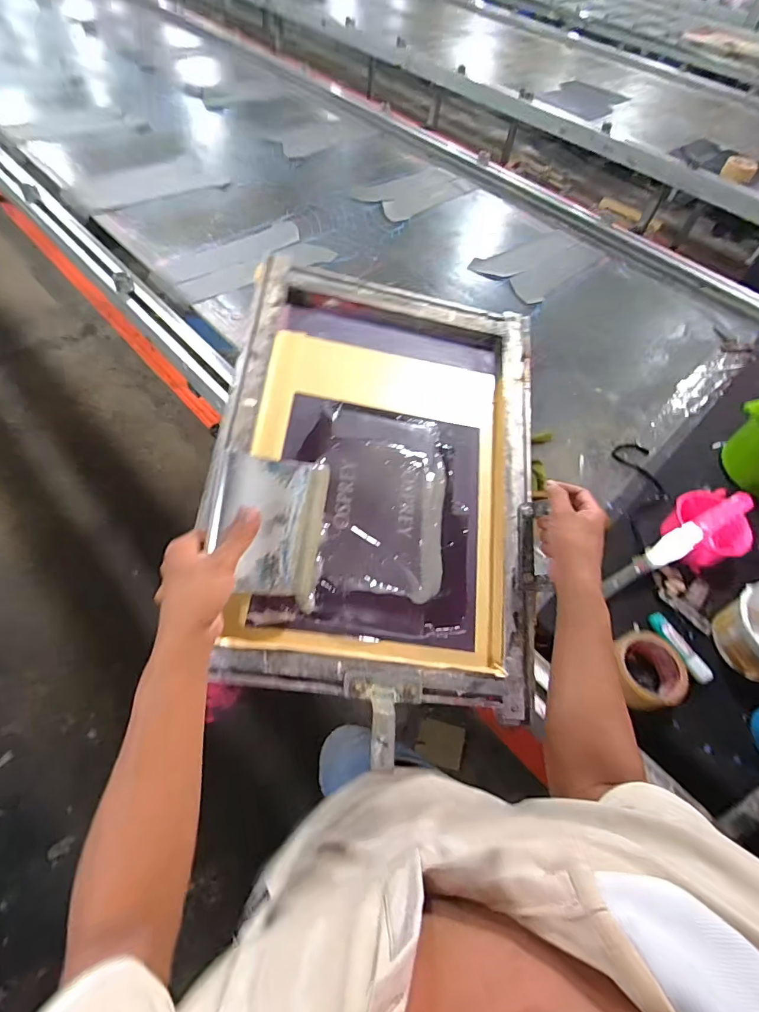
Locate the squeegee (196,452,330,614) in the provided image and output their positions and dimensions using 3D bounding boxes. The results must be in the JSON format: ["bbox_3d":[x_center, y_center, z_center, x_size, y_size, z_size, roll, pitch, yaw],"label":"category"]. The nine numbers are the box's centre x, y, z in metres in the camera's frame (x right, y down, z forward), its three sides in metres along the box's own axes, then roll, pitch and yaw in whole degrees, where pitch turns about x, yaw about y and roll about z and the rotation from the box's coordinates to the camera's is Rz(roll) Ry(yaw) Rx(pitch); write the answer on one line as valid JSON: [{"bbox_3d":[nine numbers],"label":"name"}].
[{"bbox_3d":[-0.116,0.031,0.464,0.125,0.030,0.158,4,93,-31],"label":"squeegee"}]

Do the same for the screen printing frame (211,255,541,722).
[{"bbox_3d":[0.006,-0.051,0.581,0.390,0.047,0.548,9,68,-8],"label":"screen printing frame"}]

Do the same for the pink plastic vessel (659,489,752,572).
[{"bbox_3d":[0.544,0.034,0.745,0.102,0.101,0.119,-28,64,-21],"label":"pink plastic vessel"}]

